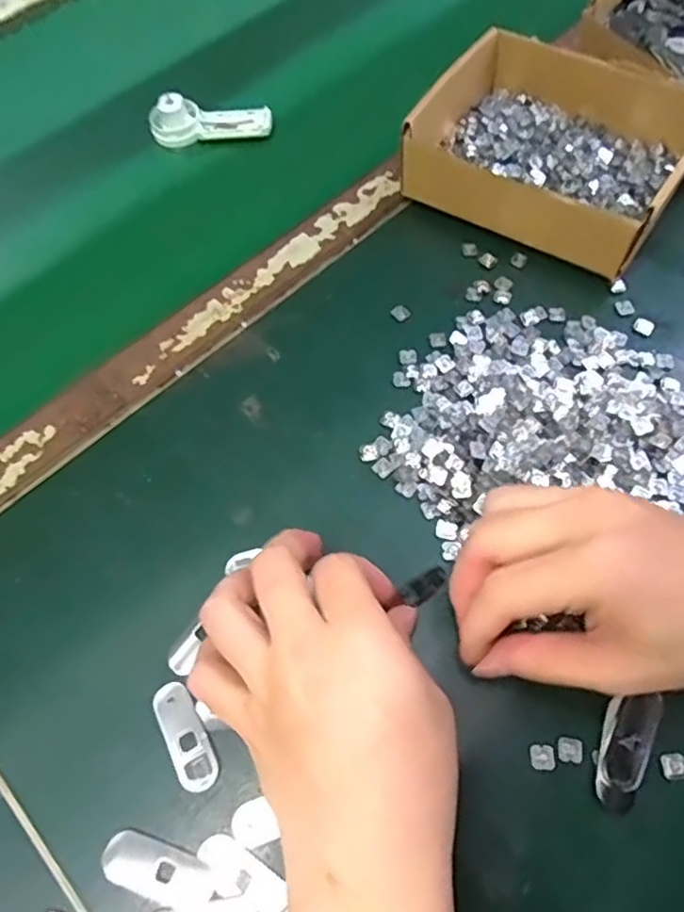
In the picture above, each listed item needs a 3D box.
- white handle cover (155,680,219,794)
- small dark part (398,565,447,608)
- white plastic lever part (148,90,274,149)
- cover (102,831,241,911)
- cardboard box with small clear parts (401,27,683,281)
[{"bbox_3d":[-0.074,0.131,0.304,0.019,0.004,0.050,-27,64,-11],"label":"white handle cover"},{"bbox_3d":[0.042,0.067,0.332,0.027,0.006,0.011,-27,64,-25],"label":"small dark part"},{"bbox_3d":[-0.103,-0.265,0.513,0.093,0.038,0.029,-2,62,2],"label":"white plastic lever part"},{"bbox_3d":[-0.076,0.179,0.278,0.057,0.004,0.020,15,64,11],"label":"cover"},{"bbox_3d":[0.142,-0.210,0.443,0.172,0.055,0.147,28,67,16],"label":"cardboard box with small clear parts"}]

